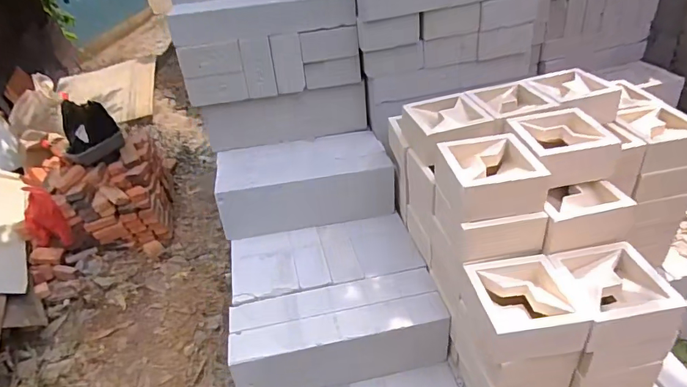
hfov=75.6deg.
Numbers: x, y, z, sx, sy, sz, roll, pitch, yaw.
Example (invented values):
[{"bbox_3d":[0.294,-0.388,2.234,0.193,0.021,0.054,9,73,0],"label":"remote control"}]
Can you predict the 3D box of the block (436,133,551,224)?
[{"bbox_3d":[0.335,-0.041,1.027,0.189,0.097,0.201,-10,35,-5],"label":"block"}]

